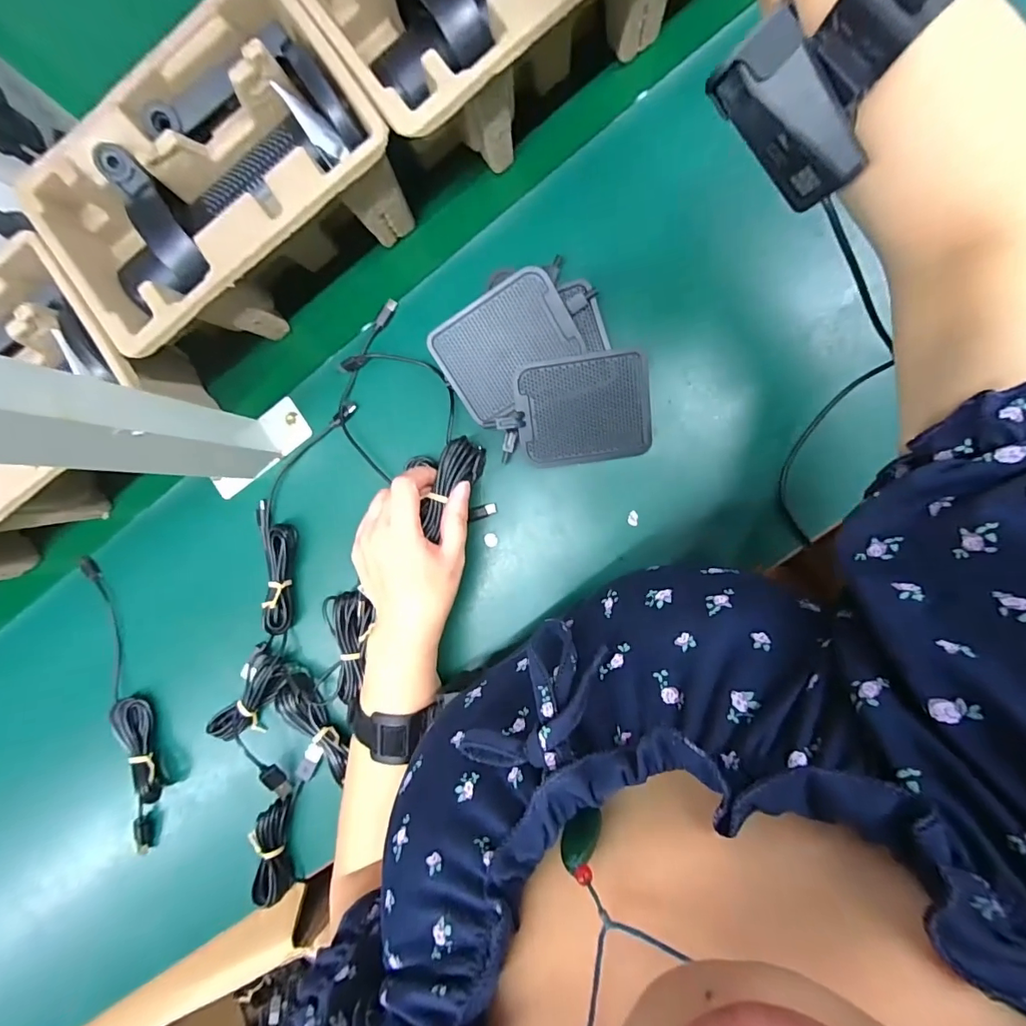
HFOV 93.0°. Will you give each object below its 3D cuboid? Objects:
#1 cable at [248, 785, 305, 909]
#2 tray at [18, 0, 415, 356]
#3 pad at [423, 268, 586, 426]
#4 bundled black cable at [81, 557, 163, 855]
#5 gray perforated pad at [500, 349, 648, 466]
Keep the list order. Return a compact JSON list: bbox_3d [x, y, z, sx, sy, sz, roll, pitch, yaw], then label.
[{"bbox_3d":[-0.205,0.286,0.418,0.030,0.024,0.096,6,92,6],"label":"cable"},{"bbox_3d":[-0.202,-0.222,0.362,0.226,0.111,0.147,-35,82,3],"label":"tray"},{"bbox_3d":[-0.004,-0.122,0.358,0.098,0.004,0.076,-32,103,10],"label":"pad"},{"bbox_3d":[-0.345,0.173,0.439,0.036,0.031,0.269,-9,85,6],"label":"bundled black cable"},{"bbox_3d":[0.048,-0.077,0.372,0.113,0.006,0.081,-8,109,3],"label":"gray perforated pad"}]

